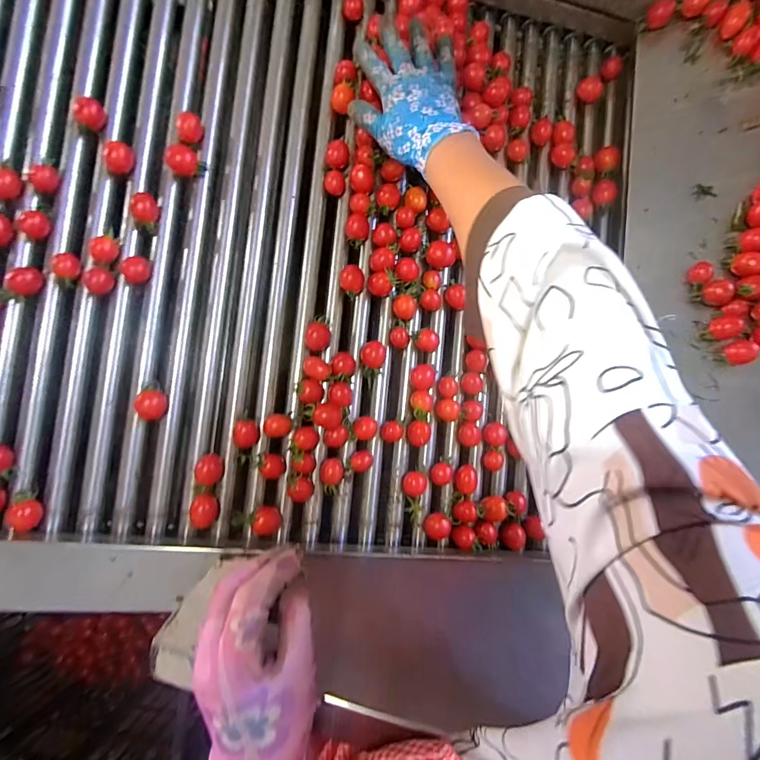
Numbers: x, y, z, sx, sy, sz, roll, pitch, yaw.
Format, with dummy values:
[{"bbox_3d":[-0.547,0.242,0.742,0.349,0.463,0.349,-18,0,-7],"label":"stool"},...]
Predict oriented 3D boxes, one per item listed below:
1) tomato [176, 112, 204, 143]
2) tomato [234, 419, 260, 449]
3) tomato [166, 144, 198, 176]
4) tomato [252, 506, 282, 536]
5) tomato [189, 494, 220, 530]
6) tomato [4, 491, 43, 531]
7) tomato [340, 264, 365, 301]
[{"bbox_3d":[-0.205,-0.272,0.422,0.026,0.018,0.025,-25,82,-6],"label":"tomato"},{"bbox_3d":[-0.144,0.057,0.415,0.027,0.023,0.029,0,81,-2],"label":"tomato"},{"bbox_3d":[-0.209,-0.233,0.417,0.031,0.023,0.028,-35,84,-7],"label":"tomato"},{"bbox_3d":[-0.118,0.148,0.413,0.025,0.027,0.030,0,81,-2],"label":"tomato"},{"bbox_3d":[-0.180,0.135,0.404,0.022,0.024,0.033,-15,82,-4],"label":"tomato"},{"bbox_3d":[-0.336,0.125,0.372,0.024,0.023,0.034,15,80,0],"label":"tomato"},{"bbox_3d":[-0.031,-0.112,0.449,0.027,0.020,0.037,-9,81,-3],"label":"tomato"}]

